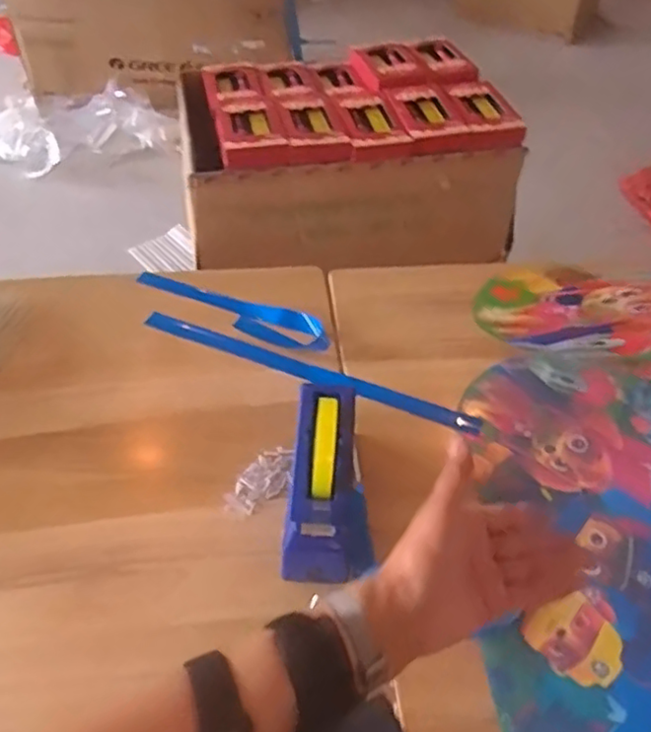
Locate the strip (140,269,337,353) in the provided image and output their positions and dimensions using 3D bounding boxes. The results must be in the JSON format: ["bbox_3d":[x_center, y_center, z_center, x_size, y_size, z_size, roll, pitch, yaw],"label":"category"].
[{"bbox_3d":[-0.141,-0.096,0.983,0.331,0.020,0.069,25,50,21],"label":"strip"}]

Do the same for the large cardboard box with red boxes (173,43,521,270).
[{"bbox_3d":[0.043,-0.423,1.262,0.568,0.233,0.448,-4,46,-6],"label":"large cardboard box with red boxes"}]

